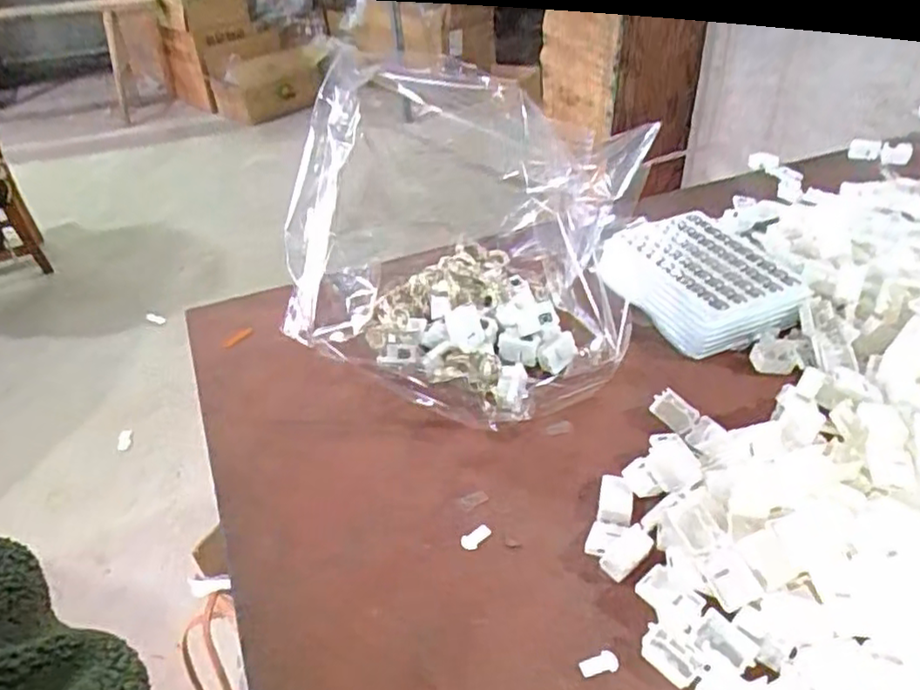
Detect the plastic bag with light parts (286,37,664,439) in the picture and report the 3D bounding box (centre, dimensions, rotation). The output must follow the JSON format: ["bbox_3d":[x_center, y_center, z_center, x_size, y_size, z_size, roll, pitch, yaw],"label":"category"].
[{"bbox_3d":[0.009,-0.086,0.459,0.204,0.175,0.218,3,38,8],"label":"plastic bag with light parts"}]

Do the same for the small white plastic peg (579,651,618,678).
[{"bbox_3d":[0.064,0.146,0.311,0.018,0.004,0.008,-9,38,-7],"label":"small white plastic peg"}]

